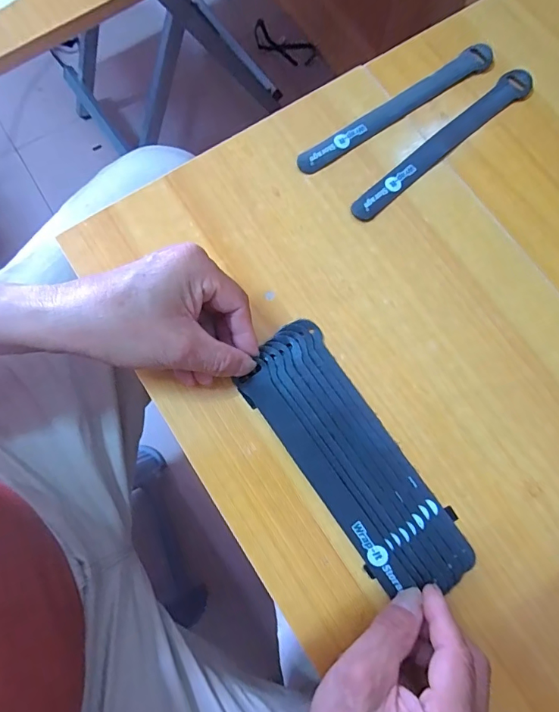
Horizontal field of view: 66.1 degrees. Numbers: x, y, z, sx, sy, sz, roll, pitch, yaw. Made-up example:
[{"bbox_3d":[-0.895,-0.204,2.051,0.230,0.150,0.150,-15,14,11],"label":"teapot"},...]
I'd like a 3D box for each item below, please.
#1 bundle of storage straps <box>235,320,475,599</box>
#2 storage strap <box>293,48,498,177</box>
[{"bbox_3d":[0.049,0.070,0.295,0.067,0.012,0.194,-34,80,-7],"label":"bundle of storage straps"},{"bbox_3d":[0.099,-0.209,0.363,0.199,0.004,0.019,-34,79,-7],"label":"storage strap"}]

